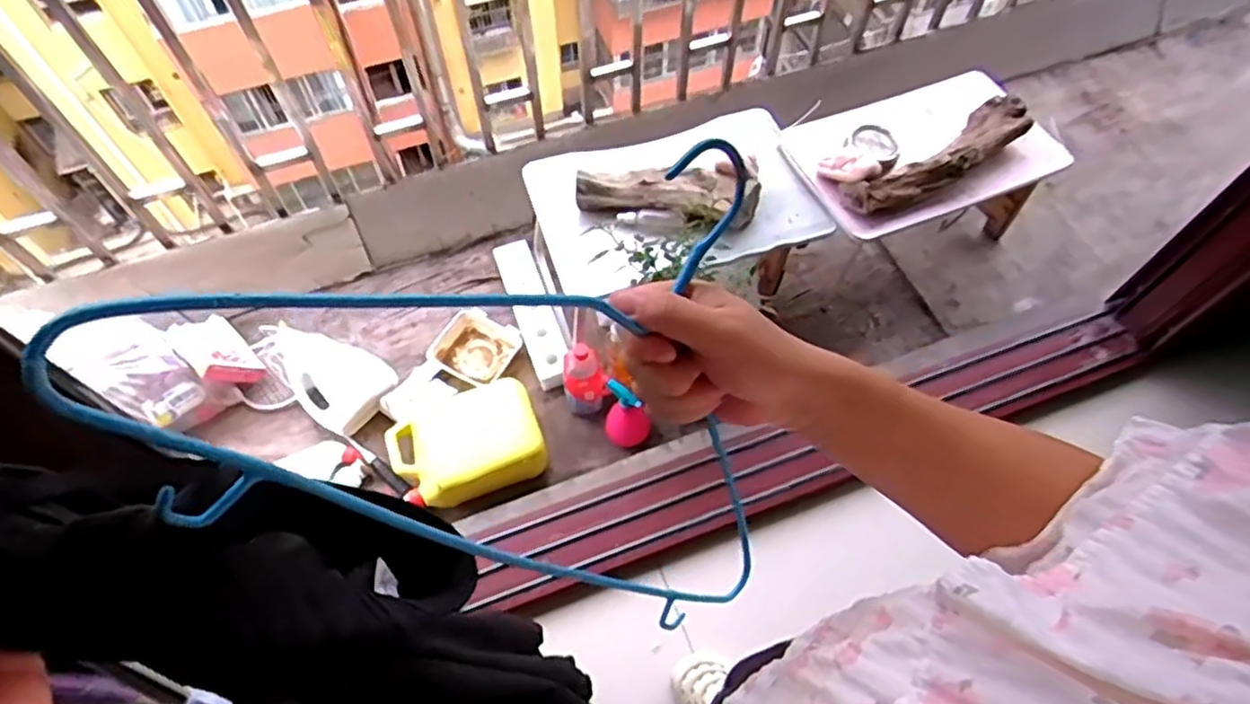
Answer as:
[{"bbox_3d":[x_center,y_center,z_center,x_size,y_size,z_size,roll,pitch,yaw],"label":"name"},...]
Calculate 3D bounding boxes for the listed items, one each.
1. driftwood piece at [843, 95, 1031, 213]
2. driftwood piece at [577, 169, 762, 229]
[{"bbox_3d":[0.663,-0.412,1.493,0.469,0.100,0.113,-26,64,-14],"label":"driftwood piece"},{"bbox_3d":[0.081,-0.325,1.451,0.354,0.108,0.148,7,60,19],"label":"driftwood piece"}]

